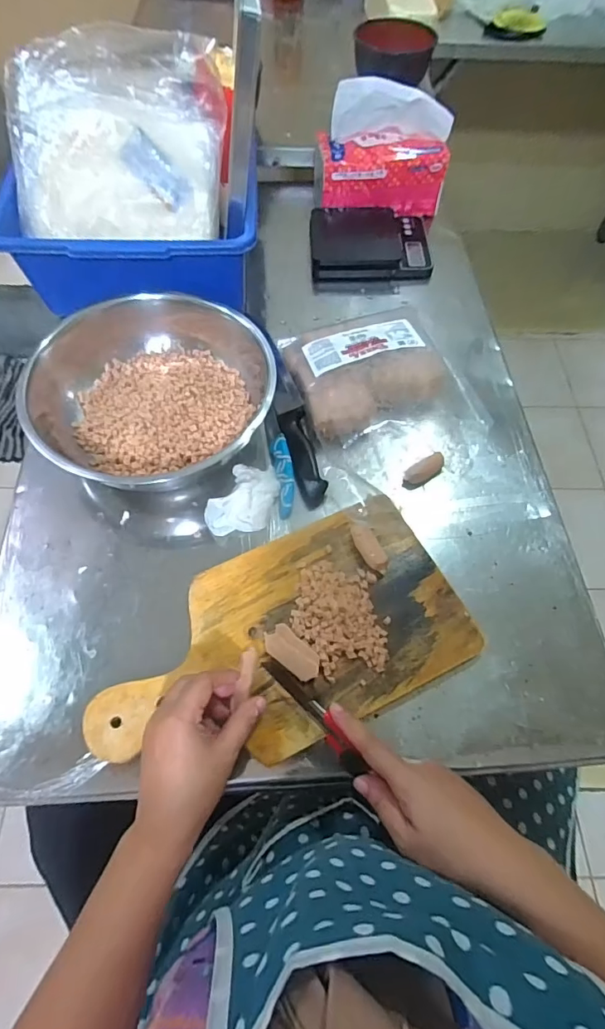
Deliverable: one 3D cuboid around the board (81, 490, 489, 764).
[{"bbox_3d":[-0.021,0.114,0.429,0.338,0.029,0.179,-22,66,-12],"label":"board"}]

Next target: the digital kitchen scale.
[{"bbox_3d":[0.102,-0.411,0.702,0.176,0.026,0.141,0,64,-2],"label":"digital kitchen scale"}]

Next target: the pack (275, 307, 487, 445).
[{"bbox_3d":[0.091,-0.174,0.559,0.193,0.043,0.207,-17,65,-10],"label":"pack"}]

